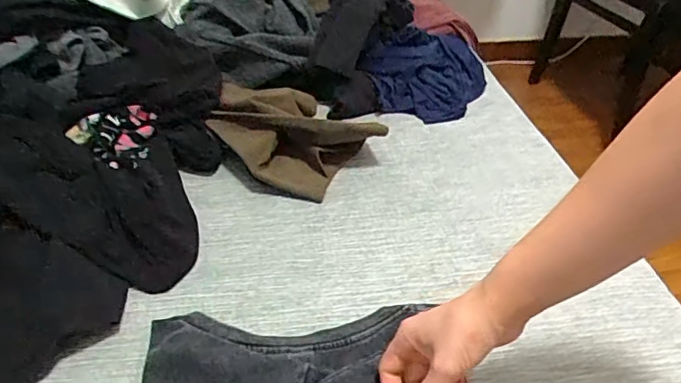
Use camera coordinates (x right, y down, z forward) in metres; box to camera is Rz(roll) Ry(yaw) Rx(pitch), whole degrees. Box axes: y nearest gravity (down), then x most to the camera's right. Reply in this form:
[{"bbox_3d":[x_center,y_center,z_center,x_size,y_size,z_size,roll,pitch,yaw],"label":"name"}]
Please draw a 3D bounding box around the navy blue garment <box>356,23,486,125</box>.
[{"bbox_3d":[0.147,-0.203,0.915,0.171,0.073,0.237,22,42,24],"label":"navy blue garment"}]

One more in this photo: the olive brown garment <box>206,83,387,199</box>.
[{"bbox_3d":[-0.072,-0.091,0.758,0.168,0.080,0.225,-26,45,-31],"label":"olive brown garment"}]

